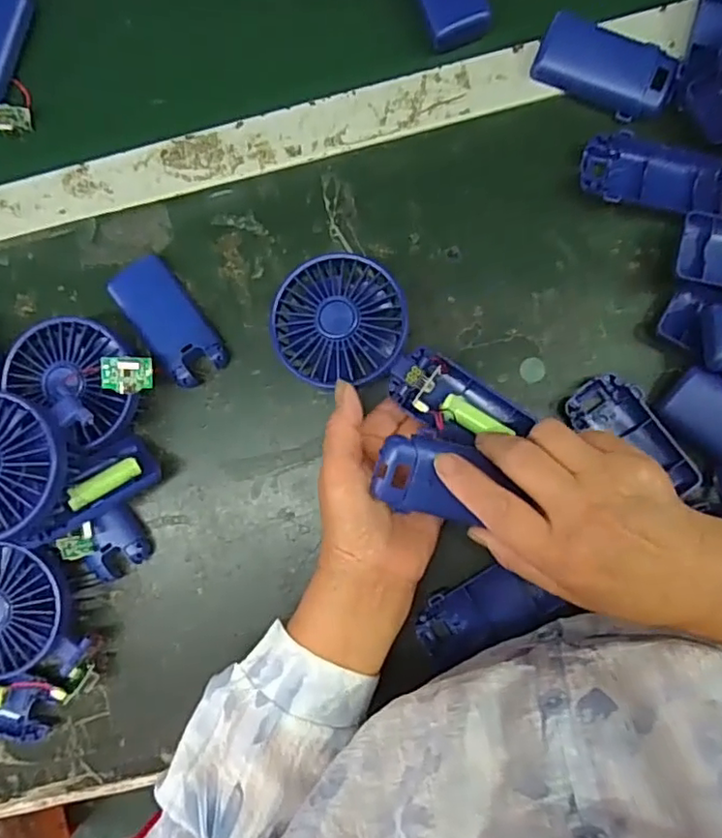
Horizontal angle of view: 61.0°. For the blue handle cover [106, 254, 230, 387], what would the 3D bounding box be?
[{"bbox_3d":[-0.136,-0.070,0.432,0.040,0.022,0.095,-39,88,1],"label":"blue handle cover"}]

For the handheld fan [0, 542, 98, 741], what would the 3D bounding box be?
[{"bbox_3d":[-0.238,0.153,0.418,0.104,0.046,0.138,20,90,3],"label":"handheld fan"}]

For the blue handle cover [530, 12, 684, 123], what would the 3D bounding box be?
[{"bbox_3d":[0.165,-0.237,0.420,0.091,0.027,0.044,22,90,3],"label":"blue handle cover"}]

